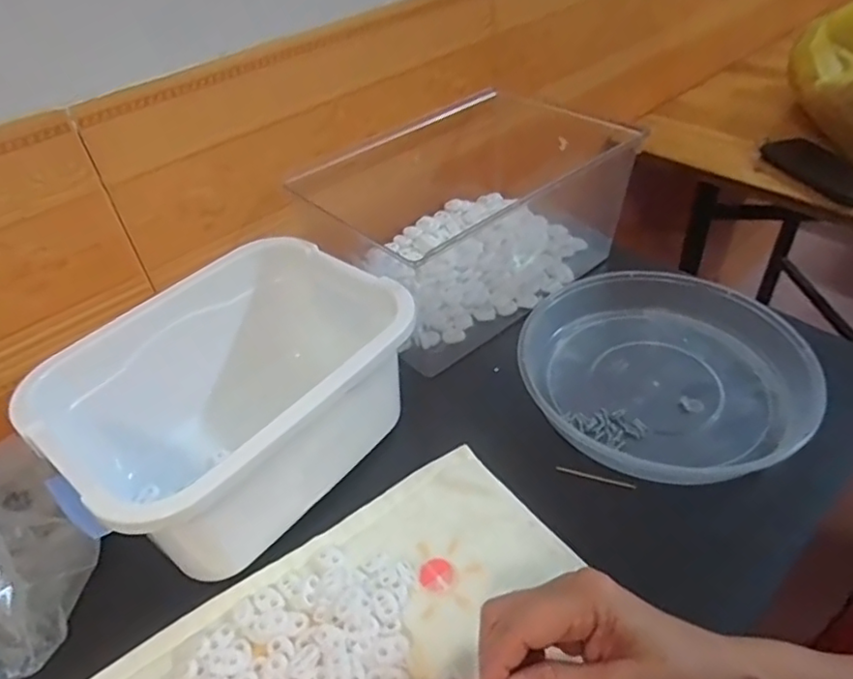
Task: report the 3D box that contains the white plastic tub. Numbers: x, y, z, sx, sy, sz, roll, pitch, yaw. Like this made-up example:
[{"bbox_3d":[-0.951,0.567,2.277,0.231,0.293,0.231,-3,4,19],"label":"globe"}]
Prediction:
[{"bbox_3d":[-0.139,0.049,0.459,0.184,0.119,0.240,26,52,31],"label":"white plastic tub"}]

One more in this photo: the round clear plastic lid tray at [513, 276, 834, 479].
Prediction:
[{"bbox_3d":[0.206,0.024,0.516,0.219,0.055,0.207,-4,43,3],"label":"round clear plastic lid tray"}]

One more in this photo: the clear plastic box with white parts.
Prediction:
[{"bbox_3d":[0.046,-0.134,0.645,0.298,0.131,0.224,-30,47,-23],"label":"clear plastic box with white parts"}]

